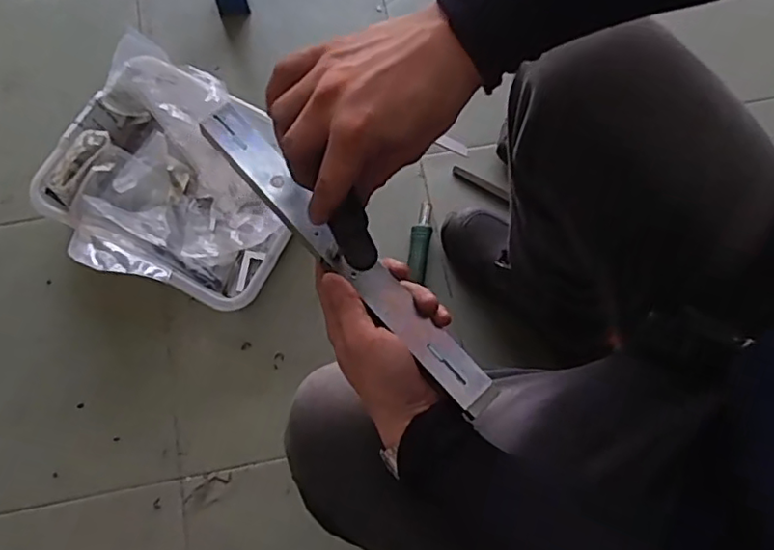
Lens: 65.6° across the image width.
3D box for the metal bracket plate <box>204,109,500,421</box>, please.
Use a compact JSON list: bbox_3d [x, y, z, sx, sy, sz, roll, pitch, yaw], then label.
[{"bbox_3d":[-0.036,-0.020,0.460,0.035,0.011,0.299,-42,80,-12],"label":"metal bracket plate"}]

